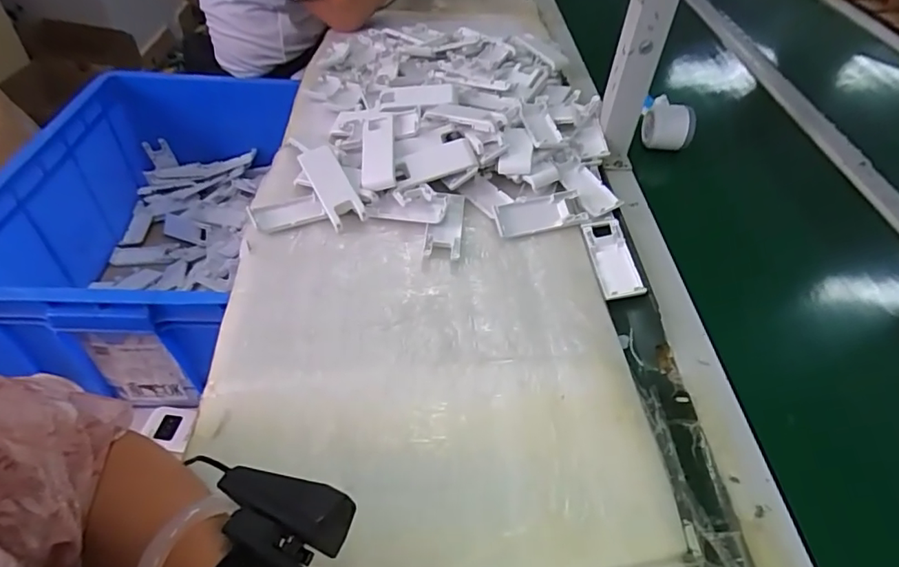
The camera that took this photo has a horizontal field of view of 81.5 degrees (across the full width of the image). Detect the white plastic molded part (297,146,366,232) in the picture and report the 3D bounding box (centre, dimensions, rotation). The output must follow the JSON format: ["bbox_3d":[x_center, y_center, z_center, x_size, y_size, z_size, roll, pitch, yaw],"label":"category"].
[{"bbox_3d":[-0.130,-0.107,0.568,0.035,0.023,0.105,-24,69,-27],"label":"white plastic molded part"}]

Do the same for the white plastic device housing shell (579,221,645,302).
[{"bbox_3d":[0.169,-0.027,0.542,0.039,0.013,0.104,1,47,-6],"label":"white plastic device housing shell"}]

